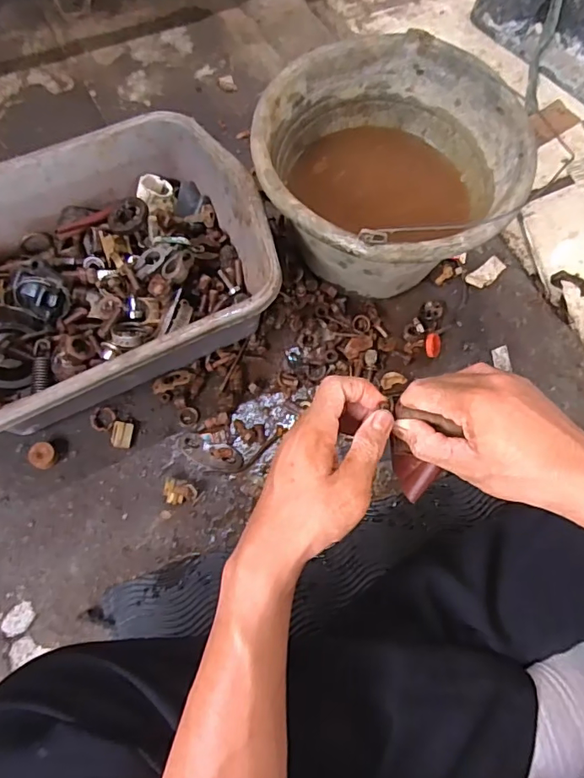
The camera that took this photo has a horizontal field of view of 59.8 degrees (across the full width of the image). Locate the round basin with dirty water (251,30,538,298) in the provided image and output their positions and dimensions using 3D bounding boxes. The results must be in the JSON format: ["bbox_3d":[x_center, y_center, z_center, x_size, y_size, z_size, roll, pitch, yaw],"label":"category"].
[{"bbox_3d":[0.092,-0.207,0.530,0.244,0.150,0.235,1,69,-3],"label":"round basin with dirty water"}]

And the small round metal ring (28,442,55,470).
[{"bbox_3d":[-0.254,0.068,0.517,0.024,0.015,0.026,22,70,5],"label":"small round metal ring"}]

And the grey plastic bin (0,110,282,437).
[{"bbox_3d":[-0.202,-0.106,0.527,0.345,0.128,0.260,-27,72,-14],"label":"grey plastic bin"}]

